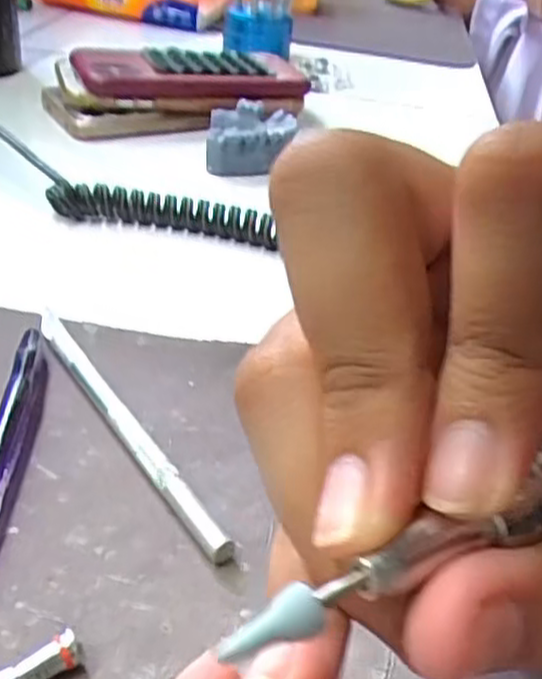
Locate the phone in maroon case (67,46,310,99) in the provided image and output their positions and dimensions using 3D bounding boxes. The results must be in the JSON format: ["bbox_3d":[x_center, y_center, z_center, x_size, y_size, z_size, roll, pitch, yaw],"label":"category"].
[{"bbox_3d":[-0.051,-0.182,0.520,0.158,0.024,0.062,-5,35,-18],"label":"phone in maroon case"}]

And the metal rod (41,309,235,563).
[{"bbox_3d":[-0.051,0.026,0.252,0.009,0.008,0.135,-16,41,-31],"label":"metal rod"}]

